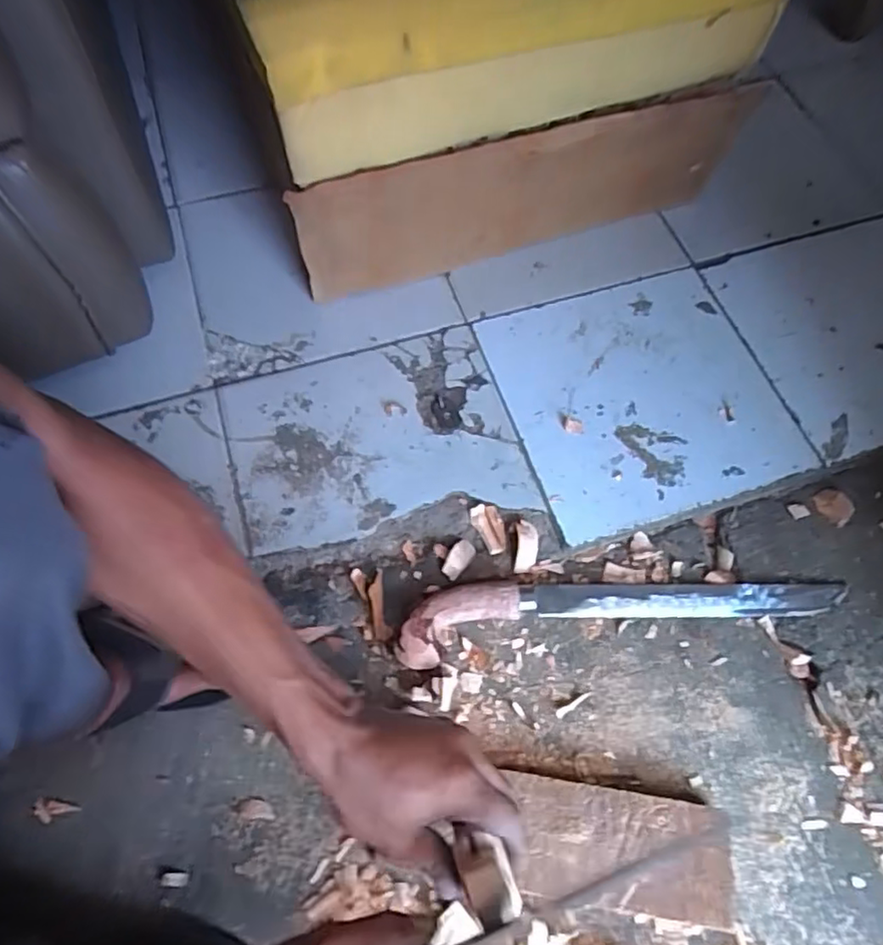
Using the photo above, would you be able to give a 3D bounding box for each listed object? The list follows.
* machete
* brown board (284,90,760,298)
[{"bbox_3d":[0.172,0.128,0.594,0.422,0.024,0.069,-5,64,-3],"label":"machete"},{"bbox_3d":[0.092,-0.307,0.701,0.504,0.155,0.016,-18,63,-9],"label":"brown board"}]

